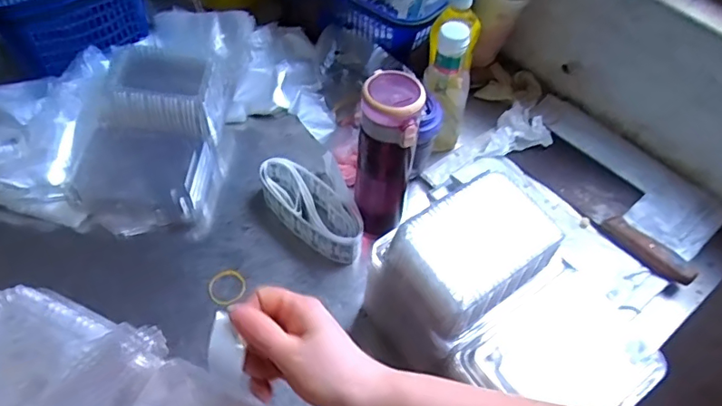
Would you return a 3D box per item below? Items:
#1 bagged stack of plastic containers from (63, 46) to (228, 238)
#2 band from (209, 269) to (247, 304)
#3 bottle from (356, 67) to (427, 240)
[{"bbox_3d":[-0.295,-0.089,0.743,0.181,0.110,0.256,4,53,-1],"label":"bagged stack of plastic containers"},{"bbox_3d":[-0.169,0.105,0.662,0.046,0.004,0.043,2,53,-3],"label":"band"},{"bbox_3d":[0.029,-0.055,0.634,0.067,0.197,0.078,7,53,1],"label":"bottle"}]

